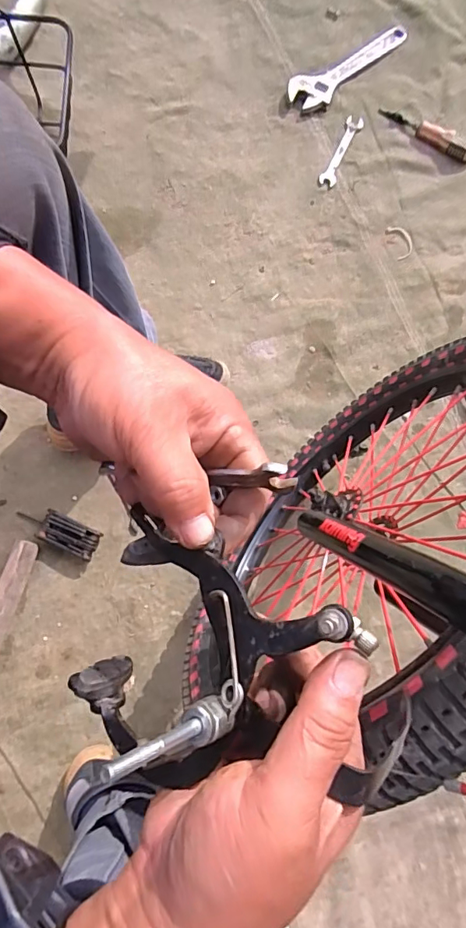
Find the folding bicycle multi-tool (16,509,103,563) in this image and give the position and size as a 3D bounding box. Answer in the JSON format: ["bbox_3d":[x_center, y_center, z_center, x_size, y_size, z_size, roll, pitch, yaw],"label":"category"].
[{"bbox_3d":[-0.254,0.096,0.712,0.122,0.027,0.048,26,78,2],"label":"folding bicycle multi-tool"}]

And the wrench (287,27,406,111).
[{"bbox_3d":[0.204,-0.696,0.861,0.239,0.020,0.058,-35,83,-9],"label":"wrench"}]

